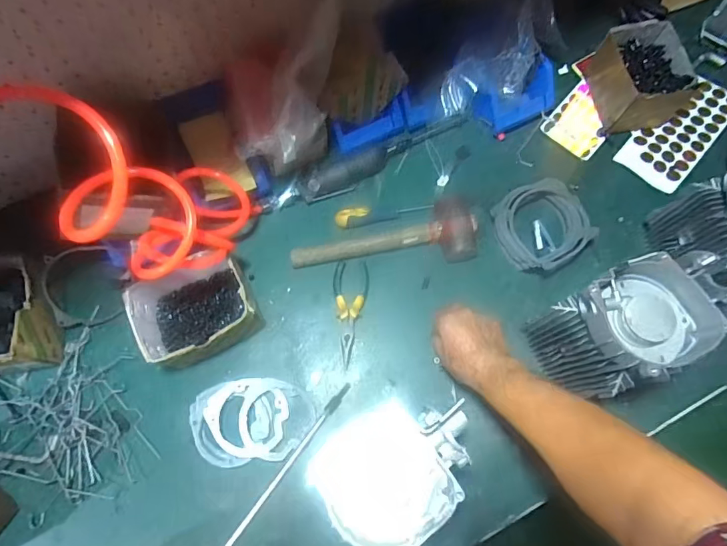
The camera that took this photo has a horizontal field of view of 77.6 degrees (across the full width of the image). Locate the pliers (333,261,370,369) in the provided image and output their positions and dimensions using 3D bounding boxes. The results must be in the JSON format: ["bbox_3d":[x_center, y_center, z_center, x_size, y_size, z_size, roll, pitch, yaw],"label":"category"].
[{"bbox_3d":[-0.024,0.057,0.663,0.052,0.018,0.153,6,72,2],"label":"pliers"}]

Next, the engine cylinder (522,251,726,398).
[{"bbox_3d":[0.309,0.071,0.562,0.136,0.210,0.117,-27,73,-8],"label":"engine cylinder"}]

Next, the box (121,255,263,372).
[{"bbox_3d":[-0.228,0.050,0.625,0.149,0.089,0.128,-17,72,-6],"label":"box"}]

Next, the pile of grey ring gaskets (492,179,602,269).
[{"bbox_3d":[0.263,-0.068,0.675,0.125,0.052,0.128,-24,73,-8],"label":"pile of grey ring gaskets"}]

